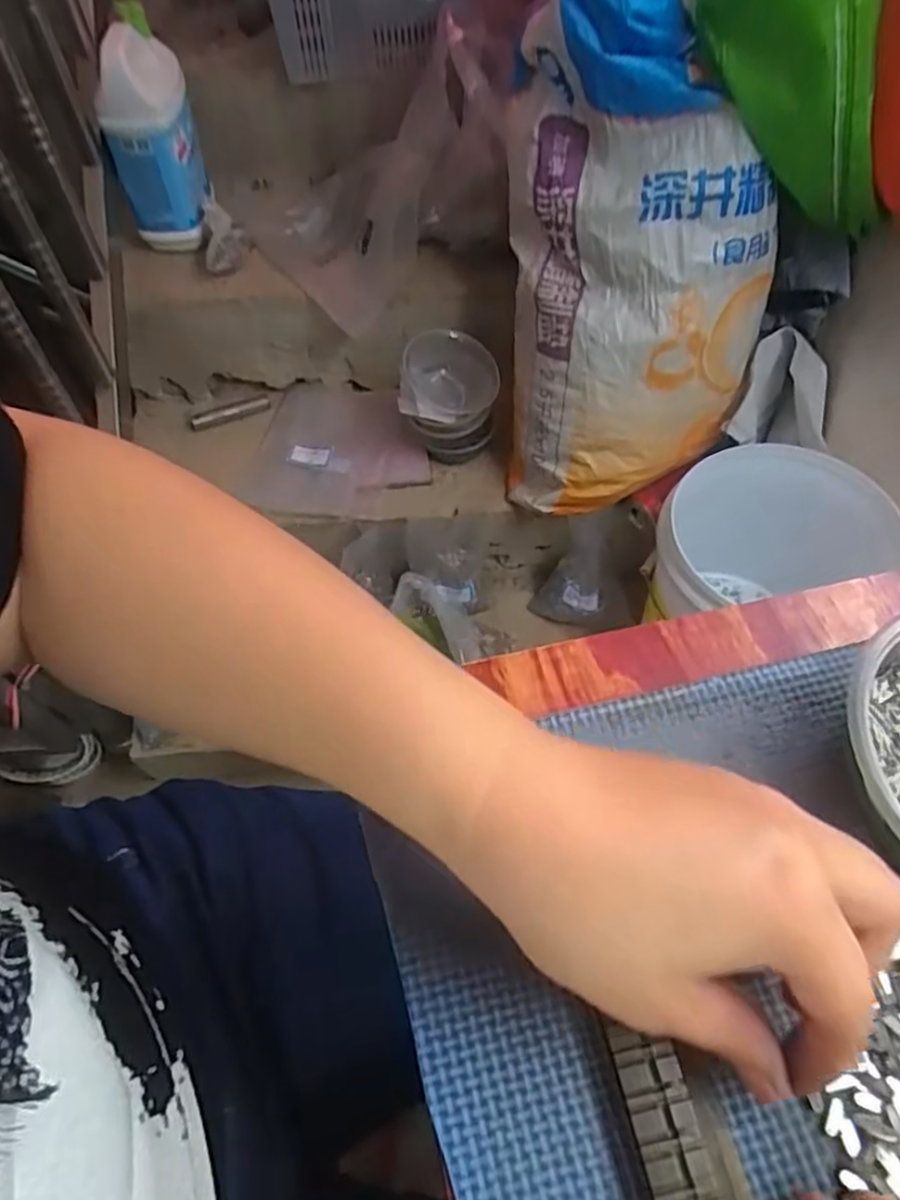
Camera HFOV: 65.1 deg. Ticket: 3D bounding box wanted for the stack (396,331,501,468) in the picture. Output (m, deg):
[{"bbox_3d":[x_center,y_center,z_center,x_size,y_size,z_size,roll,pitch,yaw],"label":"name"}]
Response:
[{"bbox_3d":[-0.002,-0.263,0.952,0.122,0.159,0.103,0,59,0],"label":"stack"}]

